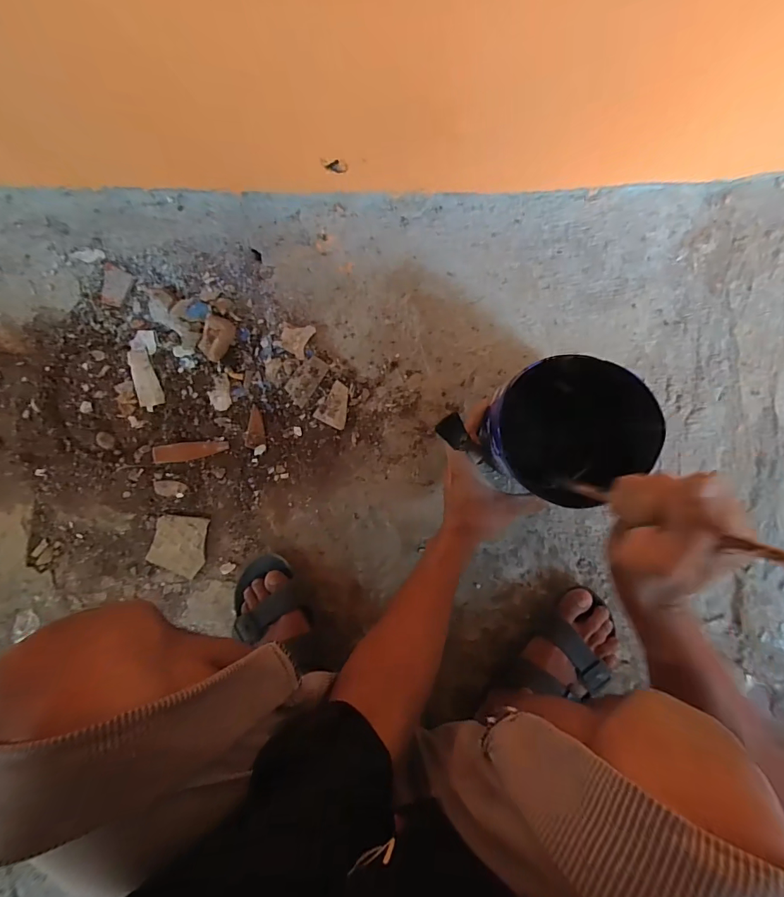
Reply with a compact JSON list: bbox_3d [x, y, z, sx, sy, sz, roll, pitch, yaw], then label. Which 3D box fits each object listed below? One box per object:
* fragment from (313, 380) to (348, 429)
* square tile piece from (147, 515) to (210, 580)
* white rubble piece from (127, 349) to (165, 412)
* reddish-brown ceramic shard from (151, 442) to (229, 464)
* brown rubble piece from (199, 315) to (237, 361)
[{"bbox_3d":[-0.074,-0.059,0.578,0.042,0.004,0.057,29,91,1],"label":"fragment"},{"bbox_3d":[-0.296,0.132,0.594,0.075,0.009,0.082,18,91,1],"label":"square tile piece"},{"bbox_3d":[-0.334,-0.093,0.580,0.031,0.008,0.080,-15,90,2],"label":"white rubble piece"},{"bbox_3d":[-0.275,0.004,0.579,0.102,0.005,0.025,-7,90,2],"label":"reddish-brown ceramic shard"},{"bbox_3d":[-0.232,-0.145,0.561,0.036,0.011,0.056,26,91,1],"label":"brown rubble piece"}]

